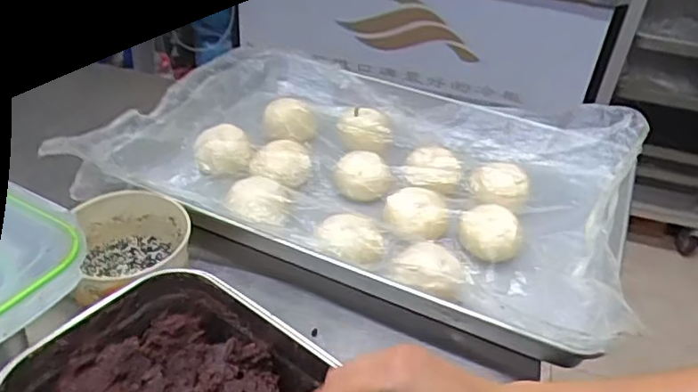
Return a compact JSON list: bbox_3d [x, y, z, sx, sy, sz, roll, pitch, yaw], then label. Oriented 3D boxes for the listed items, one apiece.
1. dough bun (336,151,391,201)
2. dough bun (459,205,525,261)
[{"bbox_3d":[0.019,-0.026,0.766,0.070,0.031,0.068,9,38,7],"label":"dough bun"},{"bbox_3d":[0.166,0.041,0.689,0.068,0.032,0.071,13,38,11],"label":"dough bun"}]

